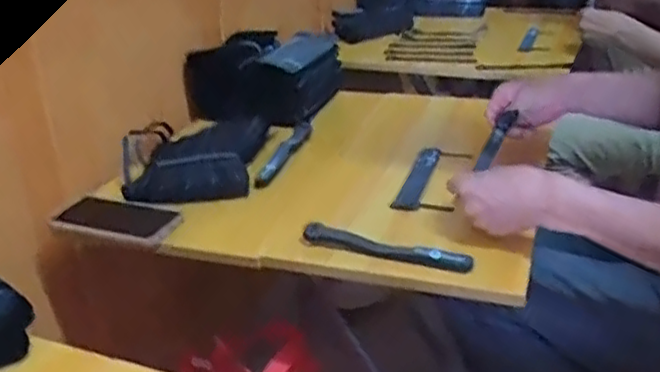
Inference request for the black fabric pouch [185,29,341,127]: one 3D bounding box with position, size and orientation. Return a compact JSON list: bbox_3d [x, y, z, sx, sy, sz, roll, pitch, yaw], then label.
[{"bbox_3d":[-0.110,-0.199,1.234,0.223,0.121,0.221,9,29,21],"label":"black fabric pouch"}]

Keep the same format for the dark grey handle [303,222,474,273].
[{"bbox_3d":[0.063,0.071,0.774,0.194,0.026,0.017,9,29,21],"label":"dark grey handle"}]

